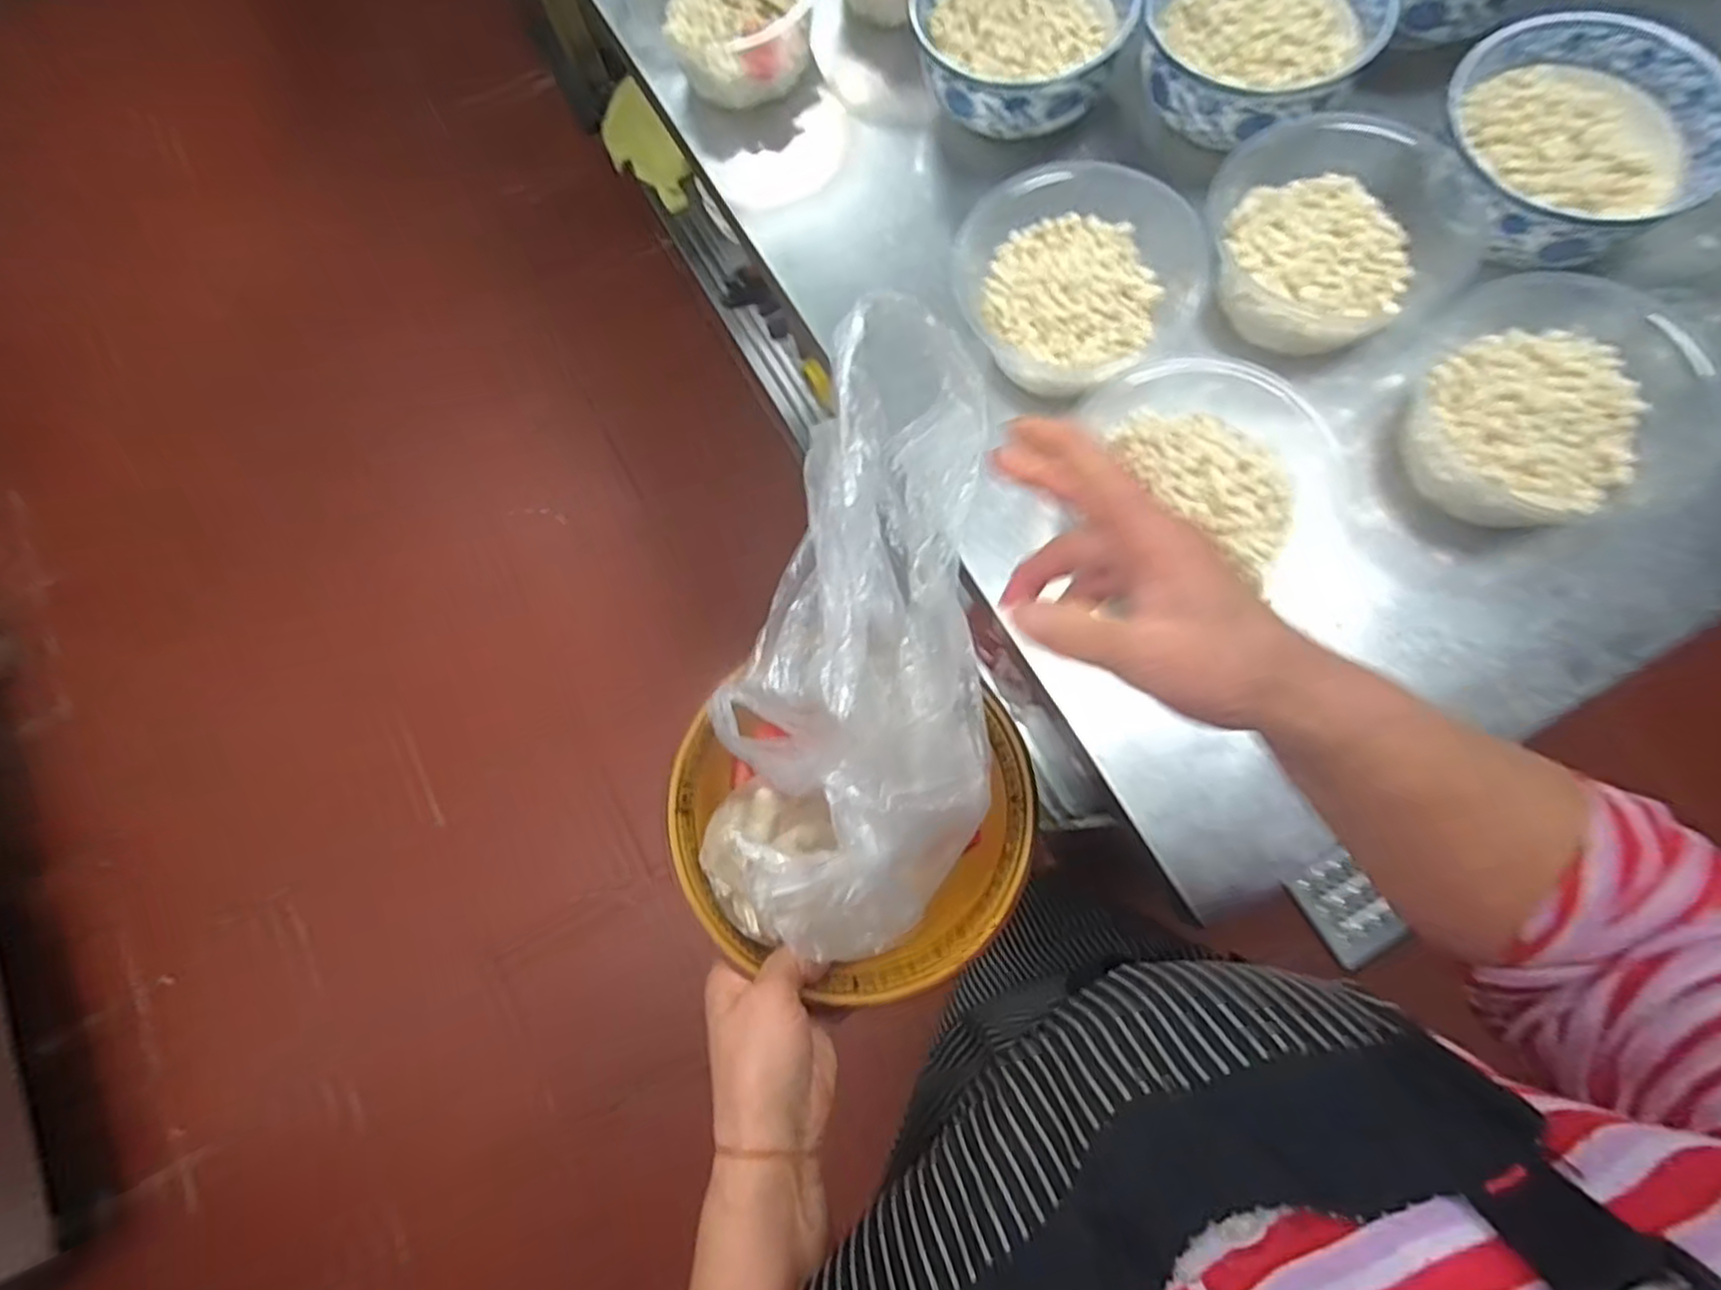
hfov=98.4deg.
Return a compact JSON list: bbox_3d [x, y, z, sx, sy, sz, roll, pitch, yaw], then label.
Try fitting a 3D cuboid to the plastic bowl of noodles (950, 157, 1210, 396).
[{"bbox_3d":[0.157,-0.271,0.543,0.173,0.068,0.161,26,80,10],"label":"plastic bowl of noodles"}]

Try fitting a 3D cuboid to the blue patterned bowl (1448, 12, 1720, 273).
[{"bbox_3d":[0.487,-0.346,0.525,0.164,0.079,0.167,-1,77,4],"label":"blue patterned bowl"}]

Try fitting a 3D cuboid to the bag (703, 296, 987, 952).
[{"bbox_3d":[0.001,-0.001,0.323,0.116,0.103,0.260,11,97,2],"label":"bag"}]

